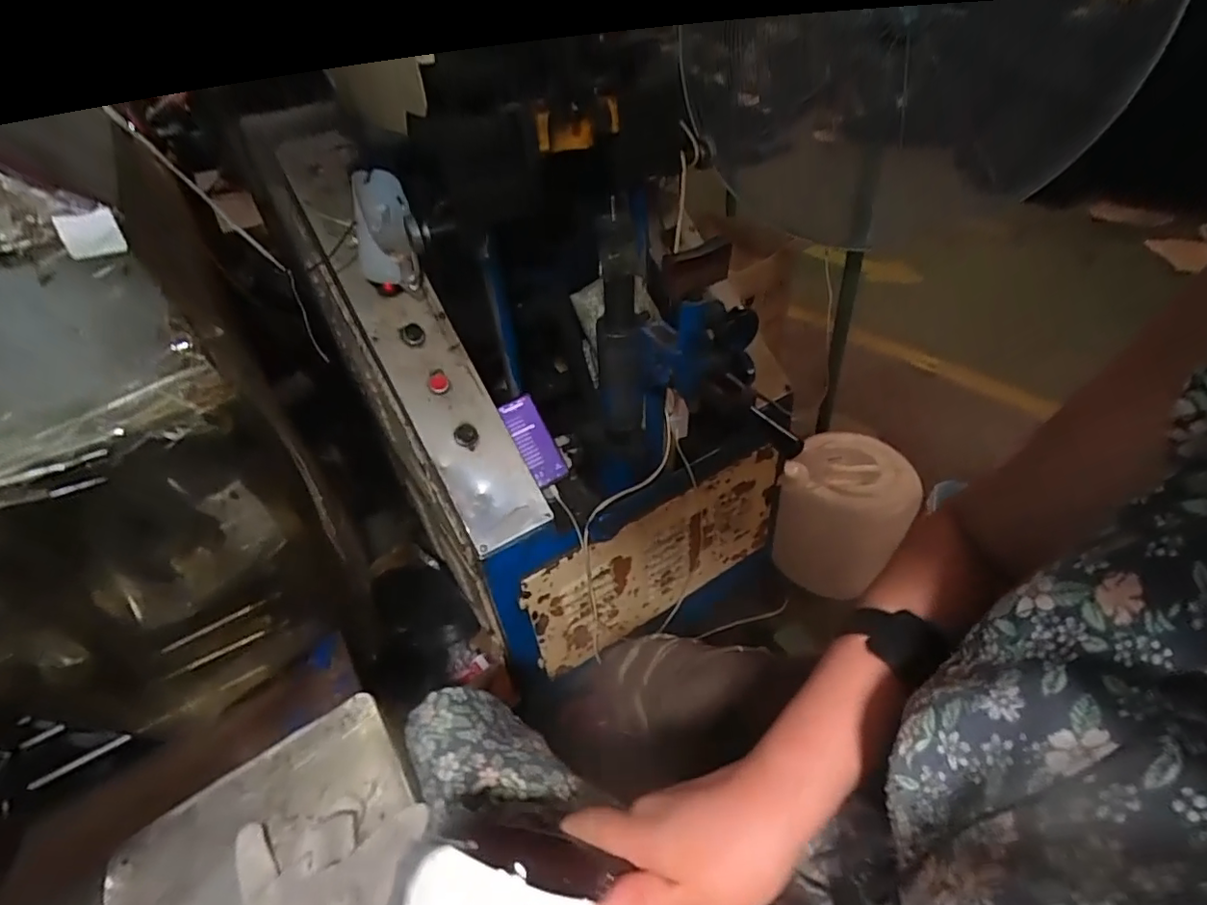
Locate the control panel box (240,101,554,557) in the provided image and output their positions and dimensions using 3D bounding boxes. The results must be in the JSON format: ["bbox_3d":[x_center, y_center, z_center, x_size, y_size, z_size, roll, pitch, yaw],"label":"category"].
[{"bbox_3d":[-0.296,-0.185,0.864,0.132,0.704,0.145,-31,4,-26],"label":"control panel box"}]

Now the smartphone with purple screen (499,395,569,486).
[{"bbox_3d":[-0.113,-0.021,0.964,0.074,0.148,0.014,-27,3,-40],"label":"smartphone with purple screen"}]

